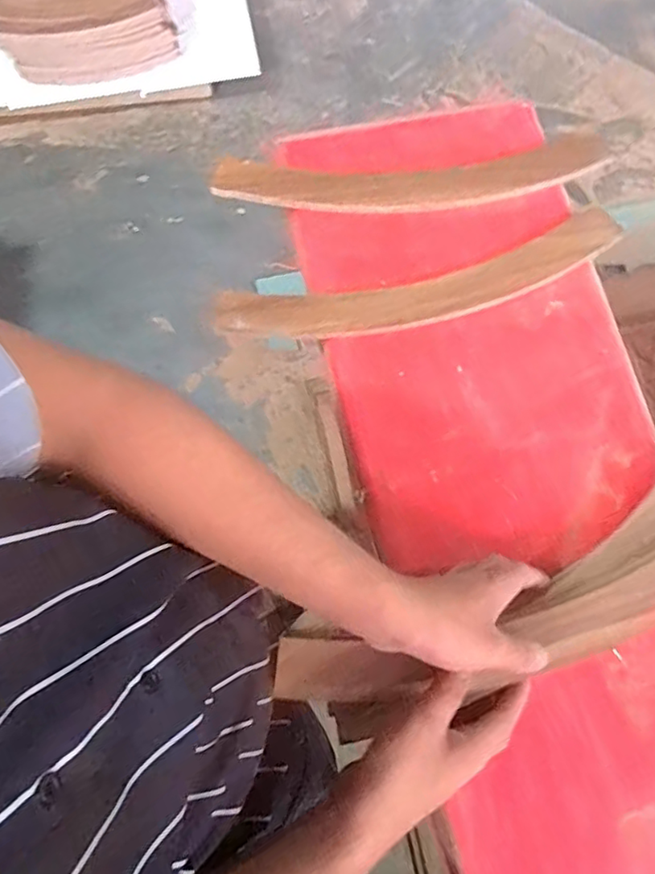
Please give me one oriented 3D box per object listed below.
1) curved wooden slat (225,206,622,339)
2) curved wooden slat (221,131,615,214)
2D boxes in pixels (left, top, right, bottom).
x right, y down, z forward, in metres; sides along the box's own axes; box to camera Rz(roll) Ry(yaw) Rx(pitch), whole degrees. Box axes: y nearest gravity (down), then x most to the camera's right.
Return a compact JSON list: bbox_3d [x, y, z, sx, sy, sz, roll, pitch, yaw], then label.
[{"bbox_3d":[0.107,-0.161,0.616,0.437,0.022,0.078,-15,75,-4],"label":"curved wooden slat"},{"bbox_3d":[0.099,-0.290,0.650,0.438,0.019,0.083,-7,75,-1],"label":"curved wooden slat"}]

